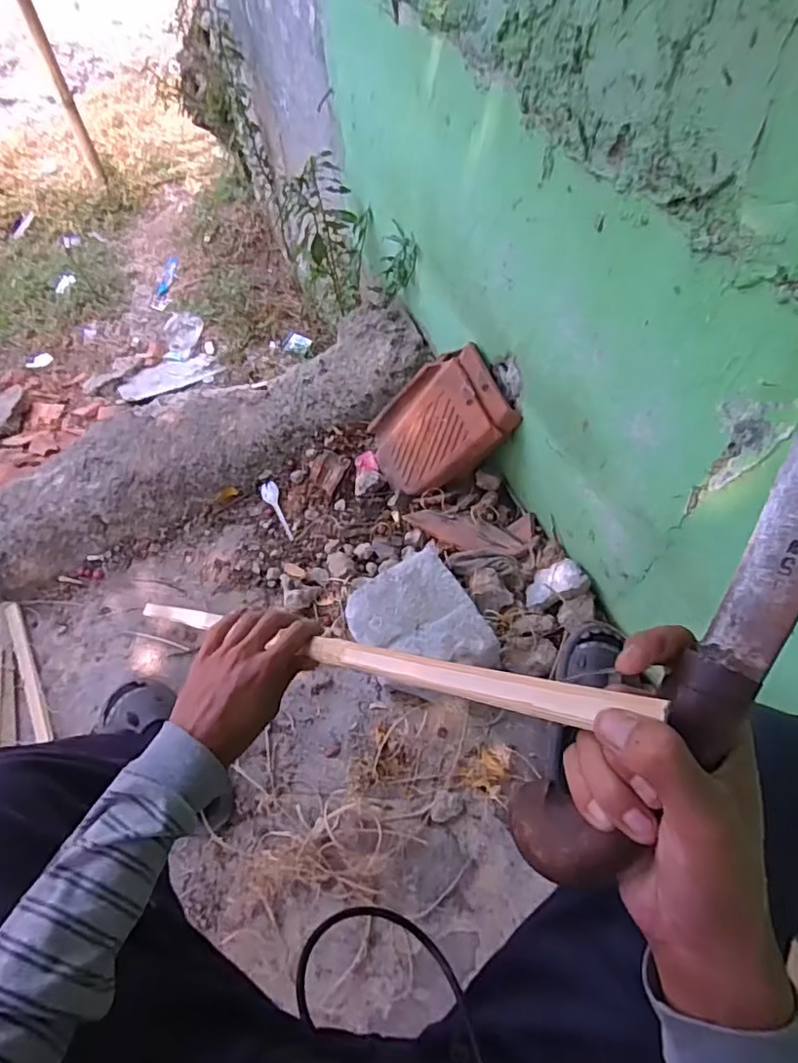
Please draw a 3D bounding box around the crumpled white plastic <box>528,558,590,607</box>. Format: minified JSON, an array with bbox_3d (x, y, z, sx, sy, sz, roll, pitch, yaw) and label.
[{"bbox_3d":[0.269,0.091,1.012,0.101,0.062,0.077,-18,60,-9],"label":"crumpled white plastic"}]

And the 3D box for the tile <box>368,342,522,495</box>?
[{"bbox_3d":[0.070,-0.209,1.140,0.056,0.336,0.216,-14,79,-44],"label":"tile"}]

